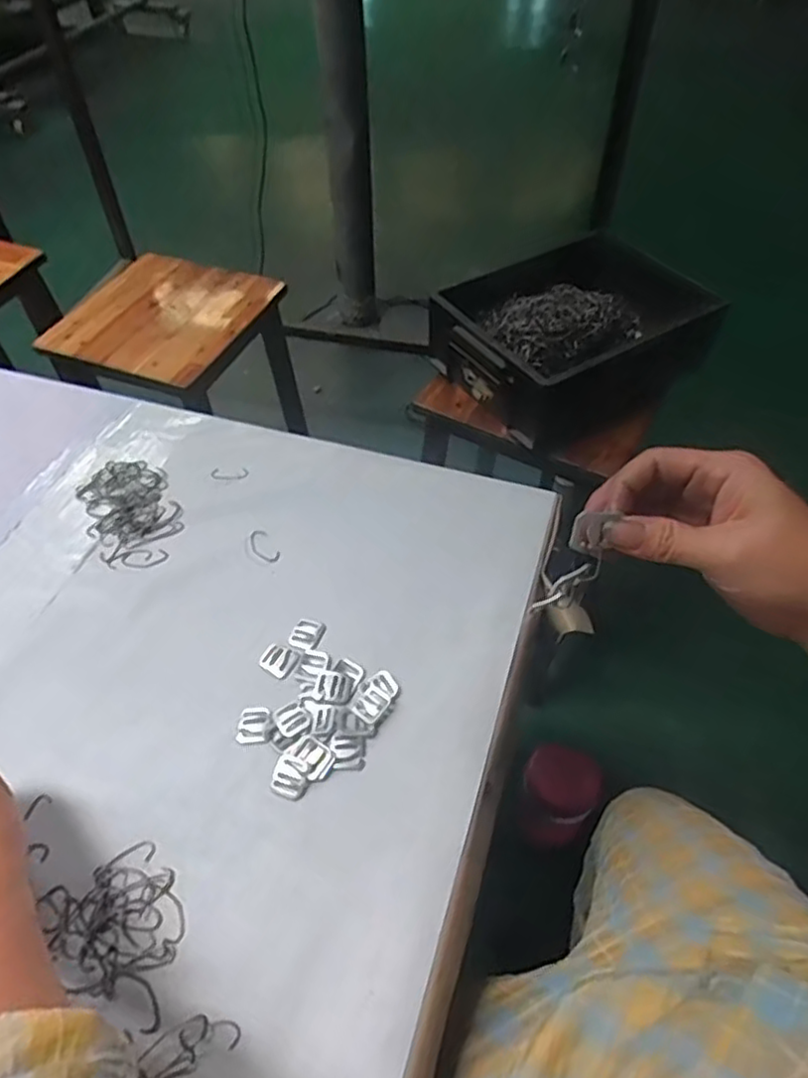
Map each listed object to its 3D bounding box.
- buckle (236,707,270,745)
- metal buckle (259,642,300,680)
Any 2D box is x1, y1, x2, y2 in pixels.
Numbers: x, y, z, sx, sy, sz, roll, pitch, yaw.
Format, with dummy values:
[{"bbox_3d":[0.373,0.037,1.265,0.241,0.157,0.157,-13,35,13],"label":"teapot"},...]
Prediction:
[{"bbox_3d":[-0.108,0.133,0.486,0.020,0.004,0.027,0,51,1],"label":"buckle"},{"bbox_3d":[-0.097,0.092,0.518,0.028,0.004,0.024,22,54,17],"label":"metal buckle"}]

